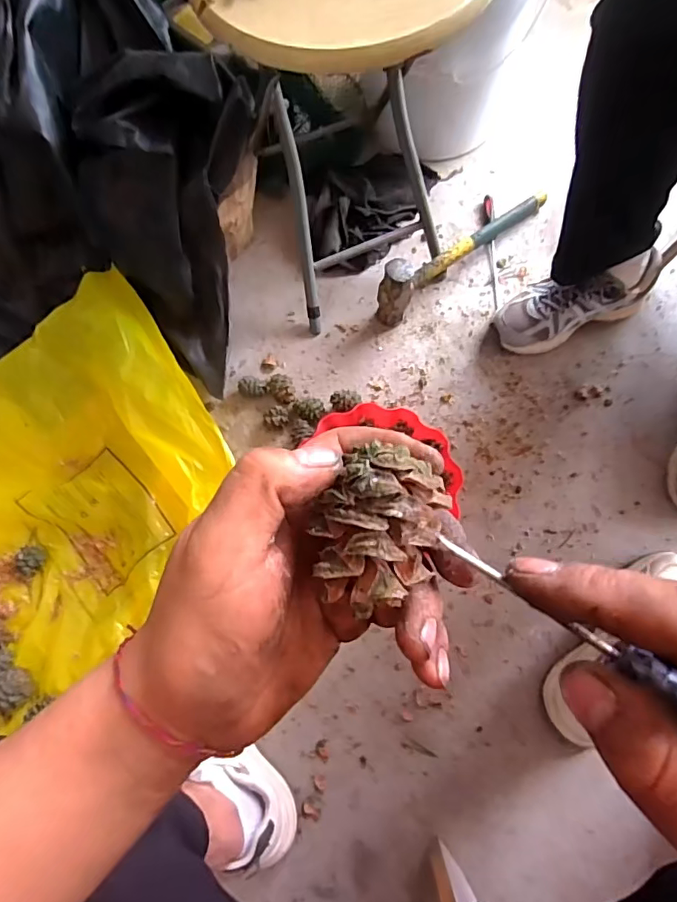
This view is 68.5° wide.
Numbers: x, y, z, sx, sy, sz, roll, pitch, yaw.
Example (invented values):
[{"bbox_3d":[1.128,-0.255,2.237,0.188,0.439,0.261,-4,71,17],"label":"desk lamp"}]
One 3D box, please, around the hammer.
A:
[{"bbox_3d":[0.204,-0.337,0.796,0.355,0.112,0.044,-40,77,-10],"label":"hammer"}]

